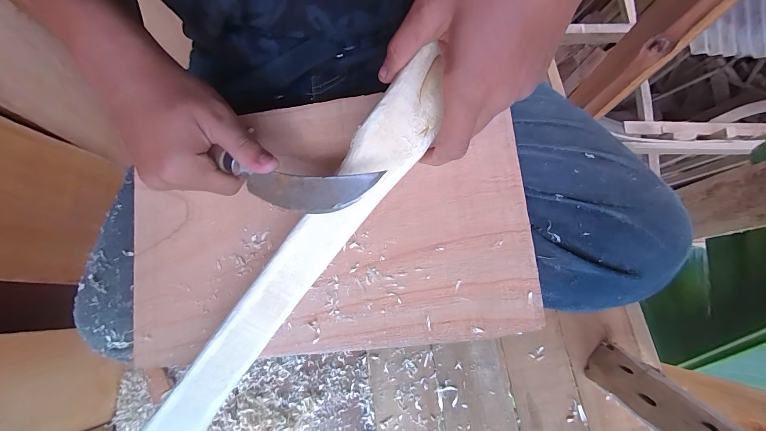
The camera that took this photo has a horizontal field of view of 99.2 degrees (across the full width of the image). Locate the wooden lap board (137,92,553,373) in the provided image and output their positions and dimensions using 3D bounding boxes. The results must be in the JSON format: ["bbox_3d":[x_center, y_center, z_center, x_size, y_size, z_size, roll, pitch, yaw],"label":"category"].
[{"bbox_3d":[-0.053,0.005,0.265,0.321,0.005,0.200,-7,80,6],"label":"wooden lap board"}]

